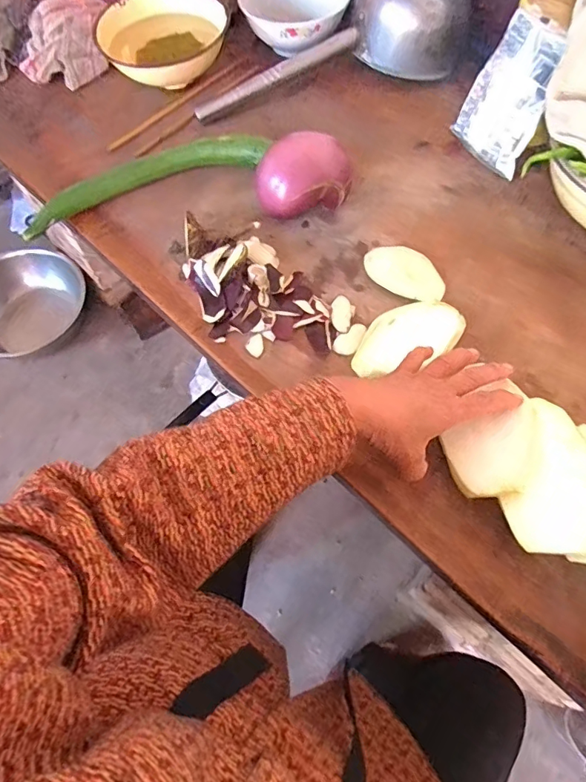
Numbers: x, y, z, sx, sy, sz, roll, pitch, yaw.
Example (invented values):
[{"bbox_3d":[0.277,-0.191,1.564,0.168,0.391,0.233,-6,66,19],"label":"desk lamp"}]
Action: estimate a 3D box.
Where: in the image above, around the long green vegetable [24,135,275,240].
[{"bbox_3d":[-0.181,-0.264,0.596,0.315,0.040,0.064,-18,64,-7],"label":"long green vegetable"}]

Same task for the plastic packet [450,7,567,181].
[{"bbox_3d":[0.242,-0.332,0.547,0.017,0.138,0.094,-25,59,-37],"label":"plastic packet"}]

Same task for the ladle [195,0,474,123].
[{"bbox_3d":[0.049,-0.482,0.657,0.389,0.093,0.144,-15,64,-5],"label":"ladle"}]

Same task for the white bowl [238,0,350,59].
[{"bbox_3d":[0.007,-0.540,0.692,0.130,0.064,0.143,-1,63,2],"label":"white bowl"}]

